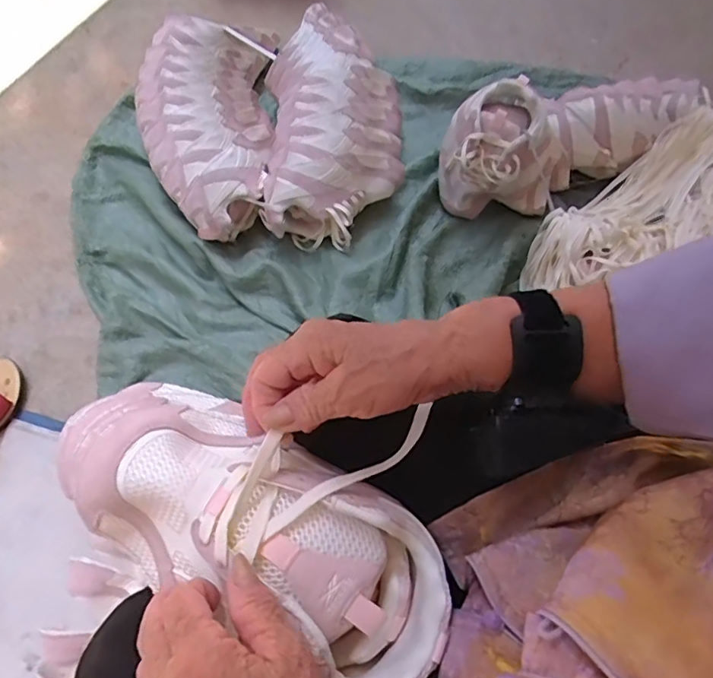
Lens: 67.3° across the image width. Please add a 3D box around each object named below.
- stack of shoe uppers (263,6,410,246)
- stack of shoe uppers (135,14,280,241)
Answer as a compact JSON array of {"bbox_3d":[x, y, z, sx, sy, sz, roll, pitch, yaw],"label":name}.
[{"bbox_3d":[-0.038,-0.402,0.985,0.237,0.145,0.494,1,64,1],"label":"stack of shoe uppers"},{"bbox_3d":[-0.269,-0.389,0.951,0.233,0.113,0.468,-1,68,-5],"label":"stack of shoe uppers"}]

